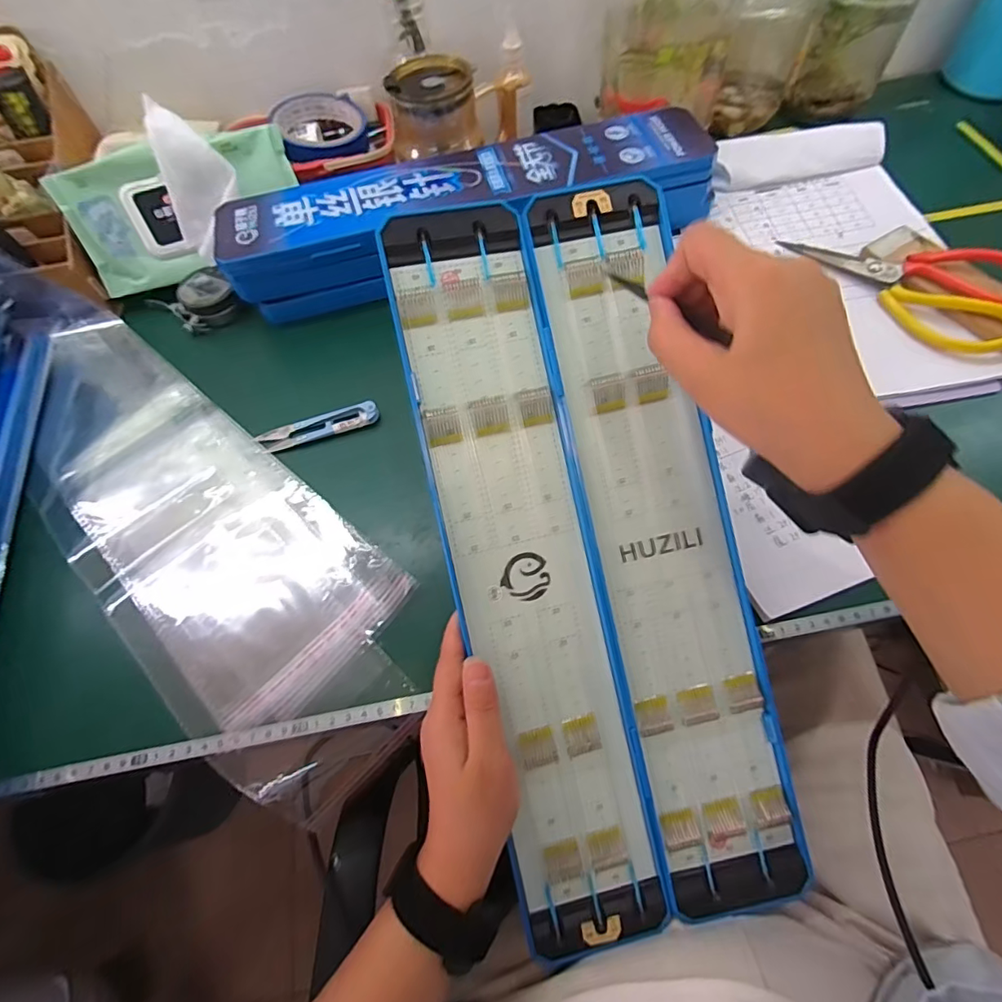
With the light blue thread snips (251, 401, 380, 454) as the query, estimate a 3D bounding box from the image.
[{"bbox_3d":[-0.147,-0.062,0.413,0.096,0.008,0.025,-15,63,-5],"label":"light blue thread snips"}]

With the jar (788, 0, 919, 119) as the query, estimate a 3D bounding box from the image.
[{"bbox_3d":[0.380,-0.513,0.528,0.108,0.162,0.098,16,65,11],"label":"jar"}]

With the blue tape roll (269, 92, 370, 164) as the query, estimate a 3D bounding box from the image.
[{"bbox_3d":[-0.176,-0.367,0.507,0.086,0.028,0.080,-1,62,3],"label":"blue tape roll"}]

